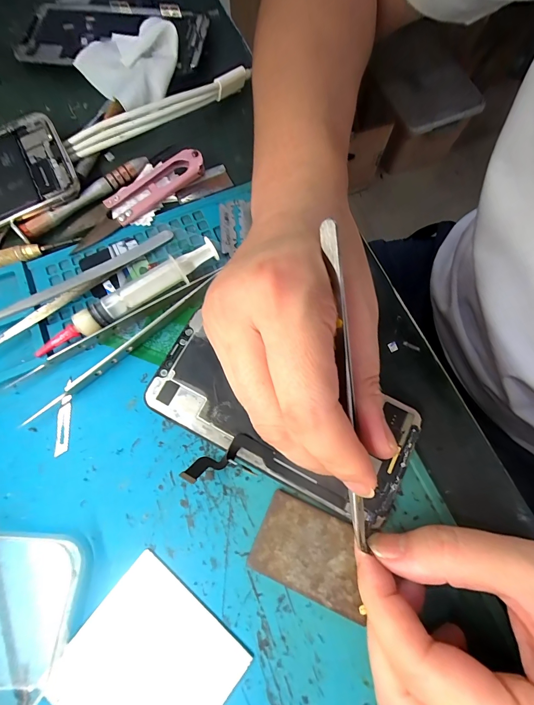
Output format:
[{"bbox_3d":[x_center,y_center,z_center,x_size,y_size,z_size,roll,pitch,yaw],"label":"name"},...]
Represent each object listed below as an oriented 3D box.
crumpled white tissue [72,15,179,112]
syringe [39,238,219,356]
[{"bbox_3d":[-0.093,-0.208,0.223,0.062,0.024,0.067,-39,78,-12],"label":"crumpled white tissue"},{"bbox_3d":[-0.077,-0.032,0.179,0.109,0.014,0.015,-34,77,-10],"label":"syringe"}]

